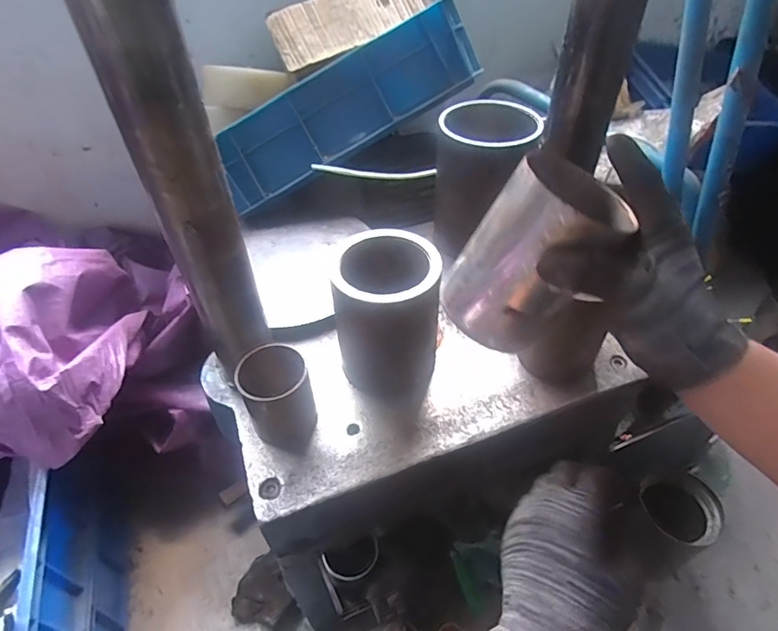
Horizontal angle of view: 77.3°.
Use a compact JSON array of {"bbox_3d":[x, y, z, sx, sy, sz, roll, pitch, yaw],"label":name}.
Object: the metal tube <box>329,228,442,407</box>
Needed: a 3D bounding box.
[{"bbox_3d":[-0.001,0.002,0.518,0.107,0.174,0.102,-3,45,-1],"label":"metal tube"}]

